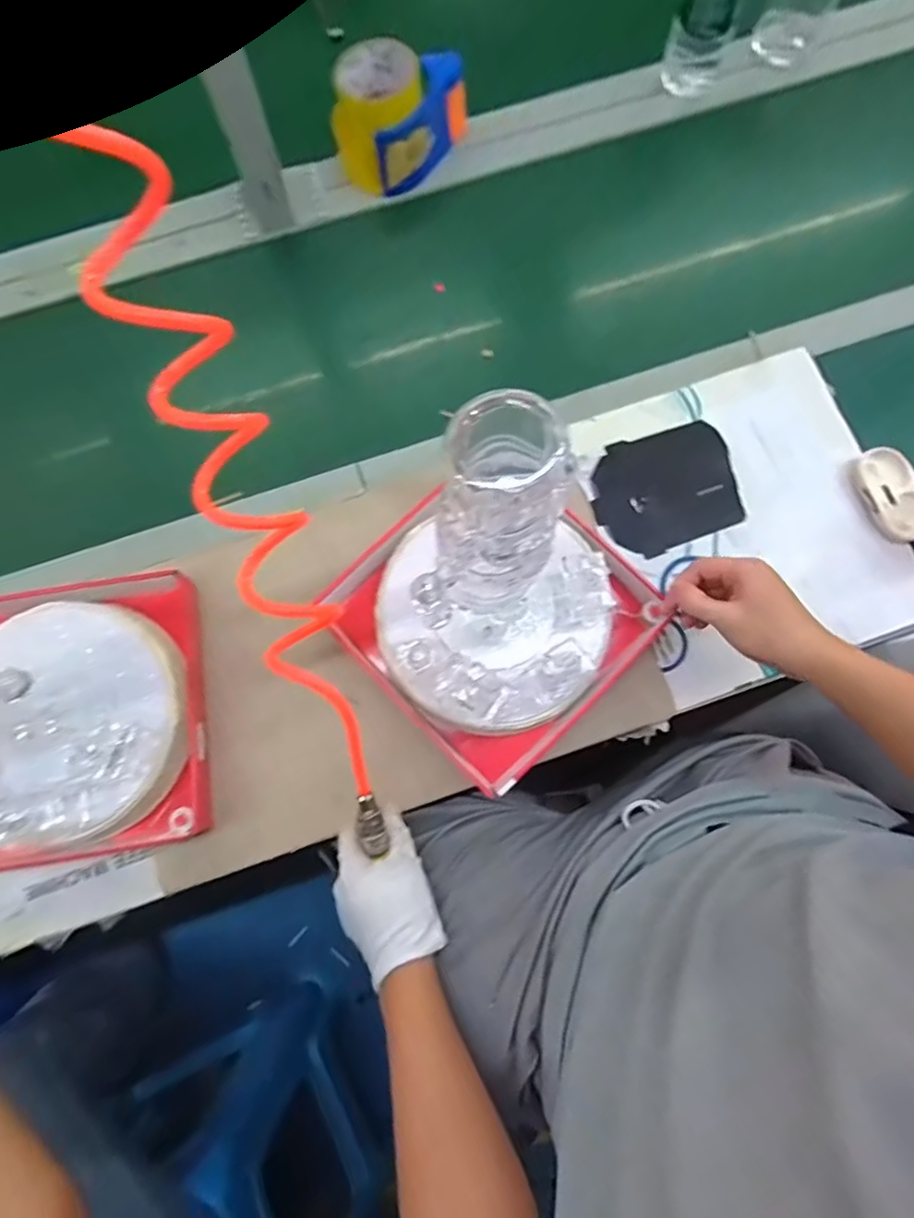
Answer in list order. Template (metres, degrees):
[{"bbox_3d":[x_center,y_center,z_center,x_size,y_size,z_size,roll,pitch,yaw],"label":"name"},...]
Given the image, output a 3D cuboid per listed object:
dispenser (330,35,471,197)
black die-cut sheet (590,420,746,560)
[{"bbox_3d":[-0.068,-0.549,0.669,0.100,0.093,0.143,38,80,7],"label":"dispenser"},{"bbox_3d":[0.212,-0.123,0.613,0.145,0.007,0.119,-15,78,-4],"label":"black die-cut sheet"}]

